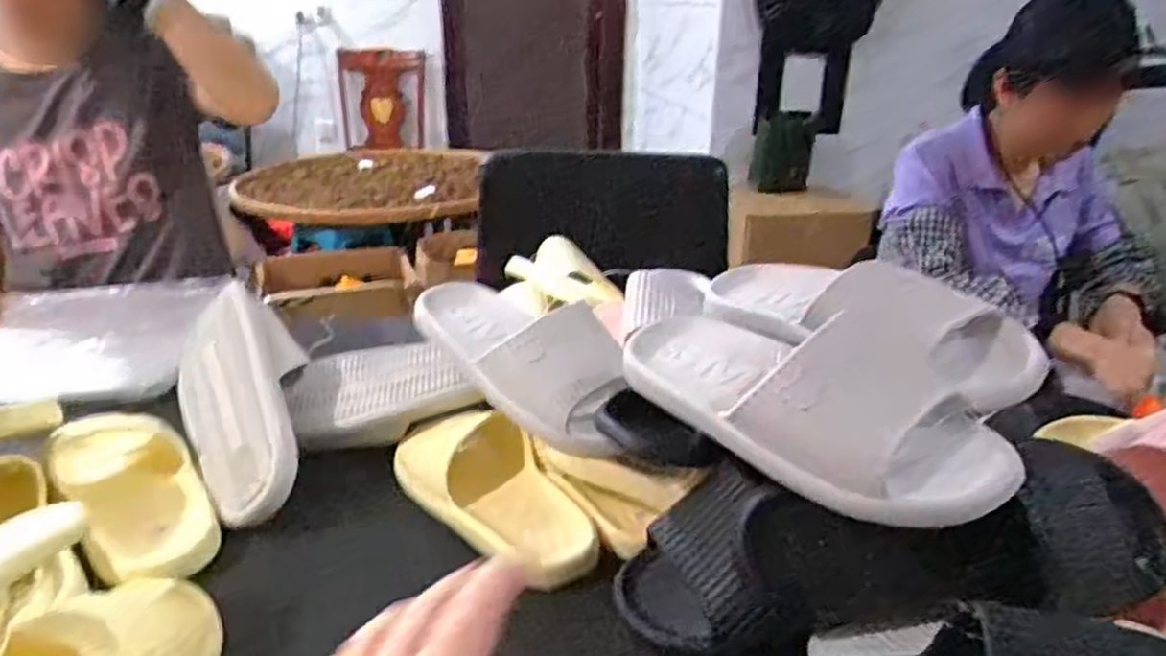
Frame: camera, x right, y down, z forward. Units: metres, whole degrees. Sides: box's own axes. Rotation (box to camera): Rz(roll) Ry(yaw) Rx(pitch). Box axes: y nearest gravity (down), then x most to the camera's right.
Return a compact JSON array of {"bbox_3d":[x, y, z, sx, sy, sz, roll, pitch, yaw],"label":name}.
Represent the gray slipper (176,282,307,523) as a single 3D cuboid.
[{"bbox_3d":[-0.319,0.082,0.715,0.139,0.077,0.280,-42,49,6],"label":"gray slipper"}]

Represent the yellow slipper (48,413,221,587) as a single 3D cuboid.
[{"bbox_3d":[-0.367,0.130,0.620,0.092,0.054,0.204,-18,30,-37],"label":"yellow slipper"}]

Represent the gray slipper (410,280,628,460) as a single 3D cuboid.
[{"bbox_3d":[-0.050,0.011,0.683,0.101,0.090,0.289,-21,46,-35],"label":"gray slipper"}]

